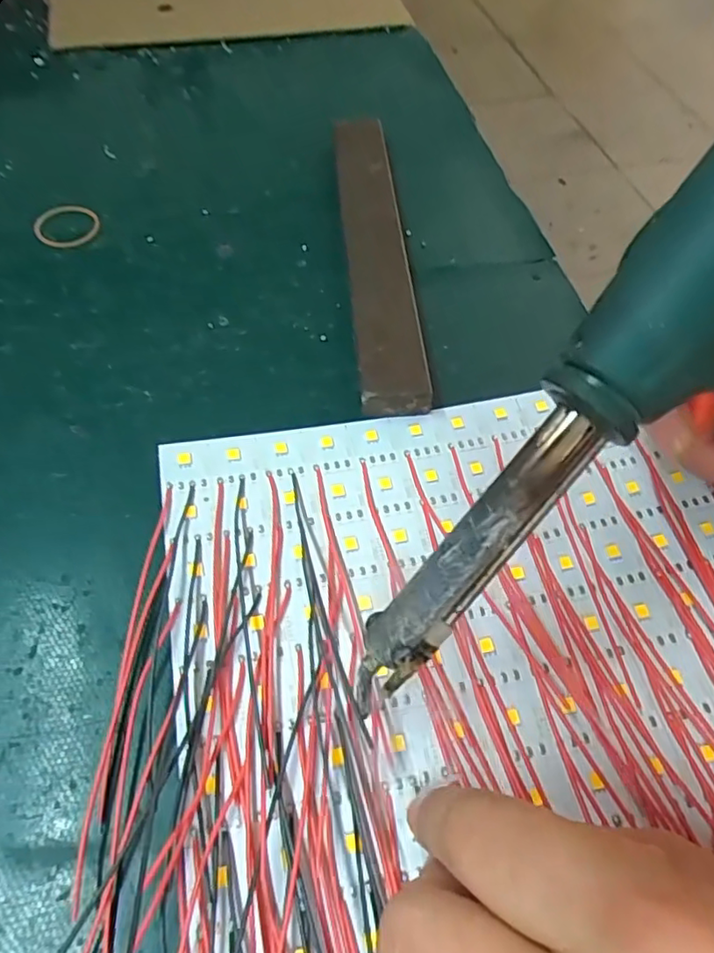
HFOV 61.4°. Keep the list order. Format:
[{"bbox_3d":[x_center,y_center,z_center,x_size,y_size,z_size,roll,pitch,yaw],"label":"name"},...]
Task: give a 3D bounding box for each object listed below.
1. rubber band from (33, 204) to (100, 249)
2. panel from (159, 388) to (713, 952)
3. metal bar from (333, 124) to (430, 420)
[{"bbox_3d":[-0.151,-0.132,0.313,0.032,0.004,0.033,1,58,-2],"label":"rubber band"},{"bbox_3d":[0.045,0.057,0.207,0.210,0.009,0.206,-11,60,-10],"label":"panel"},{"bbox_3d":[0.010,-0.118,0.303,0.030,0.006,0.207,-2,60,-4],"label":"metal bar"}]

